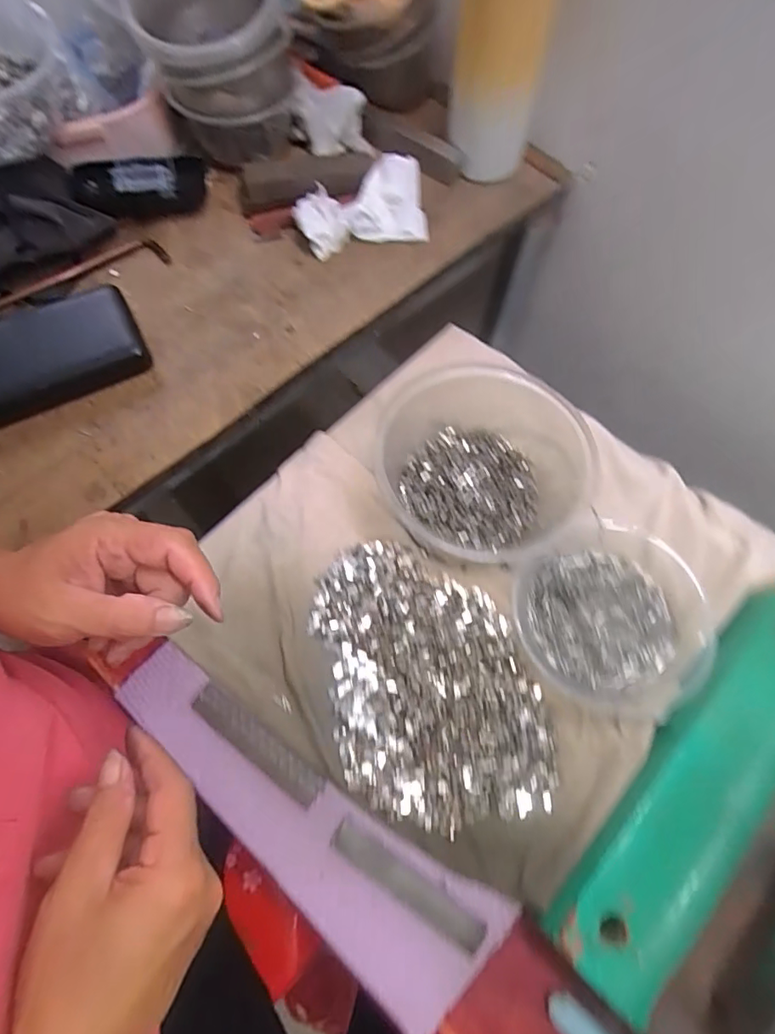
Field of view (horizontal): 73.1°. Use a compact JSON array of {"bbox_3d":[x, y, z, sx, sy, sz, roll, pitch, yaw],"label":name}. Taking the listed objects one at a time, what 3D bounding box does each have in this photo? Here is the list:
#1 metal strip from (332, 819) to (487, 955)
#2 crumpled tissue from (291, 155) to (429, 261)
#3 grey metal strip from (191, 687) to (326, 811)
[{"bbox_3d":[0.012,0.216,0.307,0.098,0.007,0.018,31,71,11],"label":"metal strip"},{"bbox_3d":[-0.023,-0.262,0.444,0.111,0.034,0.062,-12,69,-6],"label":"crumpled tissue"},{"bbox_3d":[-0.082,0.143,0.328,0.097,0.005,0.023,36,93,12],"label":"grey metal strip"}]

